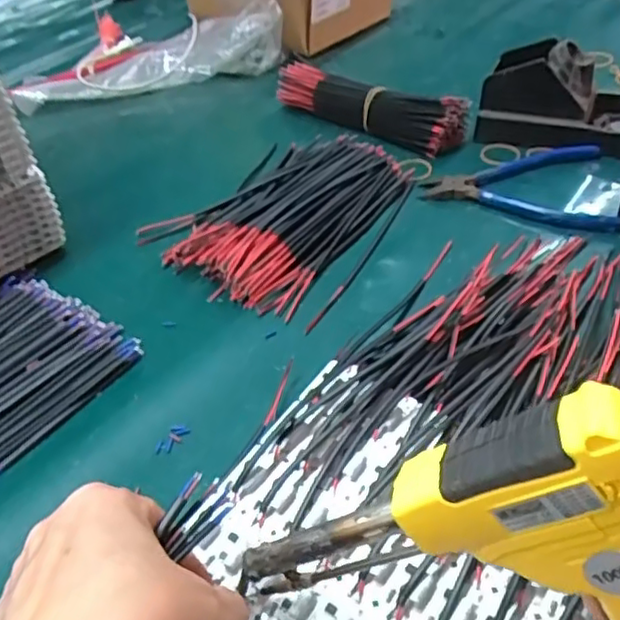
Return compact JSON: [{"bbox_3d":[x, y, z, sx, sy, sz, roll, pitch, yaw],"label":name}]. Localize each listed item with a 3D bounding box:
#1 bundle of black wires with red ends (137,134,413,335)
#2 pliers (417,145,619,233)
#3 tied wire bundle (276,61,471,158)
[{"bbox_3d":[-0.019,-0.083,0.522,0.175,0.020,0.202,23,51,29],"label":"bundle of black wires with red ends"},{"bbox_3d":[0.172,-0.106,0.524,0.149,0.013,0.106,11,46,18],"label":"pliers"},{"bbox_3d":[0.050,-0.198,0.618,0.206,0.038,0.045,25,52,30],"label":"tied wire bundle"}]

